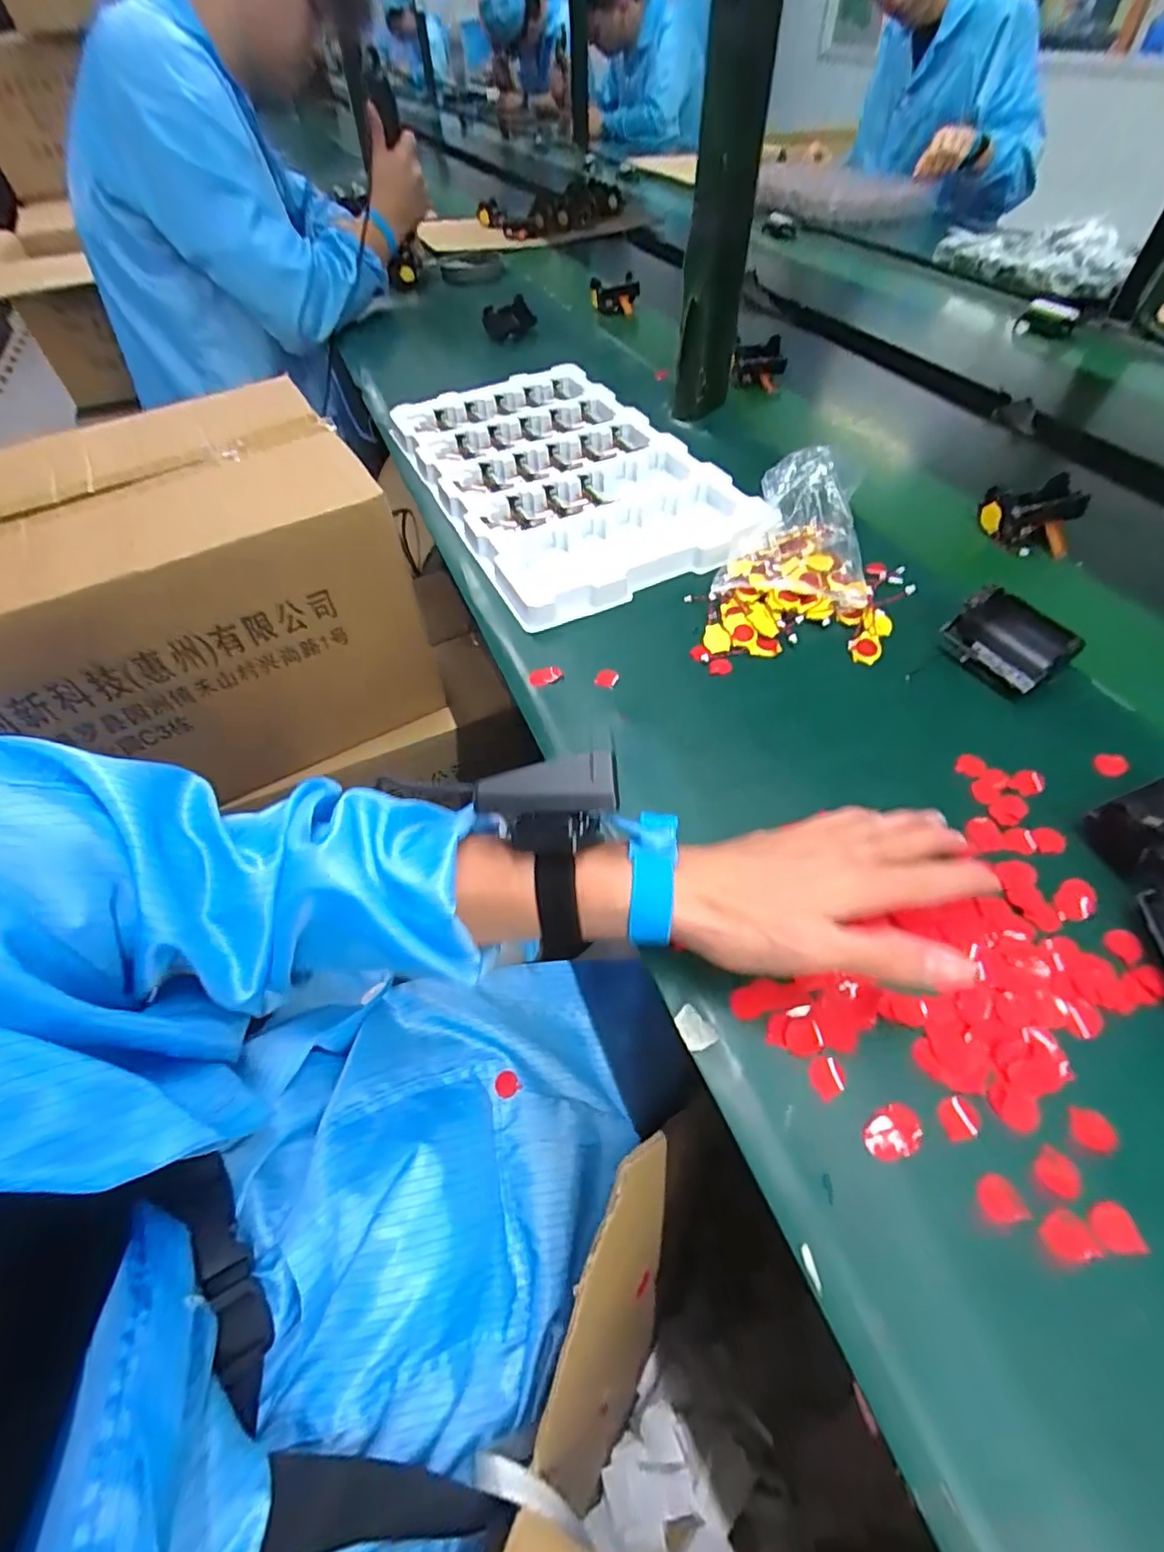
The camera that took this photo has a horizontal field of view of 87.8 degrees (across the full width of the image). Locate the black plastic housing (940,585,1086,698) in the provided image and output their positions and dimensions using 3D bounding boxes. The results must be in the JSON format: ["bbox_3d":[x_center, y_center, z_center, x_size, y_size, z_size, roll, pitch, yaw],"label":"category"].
[{"bbox_3d":[0.293,-0.094,0.414,0.047,0.043,0.072,-24,55,-16],"label":"black plastic housing"}]

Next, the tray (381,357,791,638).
[{"bbox_3d":[-0.029,-0.318,0.623,0.246,0.028,0.436,-22,54,-14],"label":"tray"}]

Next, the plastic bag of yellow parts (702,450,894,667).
[{"bbox_3d":[0.168,-0.176,0.472,0.131,0.073,0.187,9,53,9],"label":"plastic bag of yellow parts"}]

